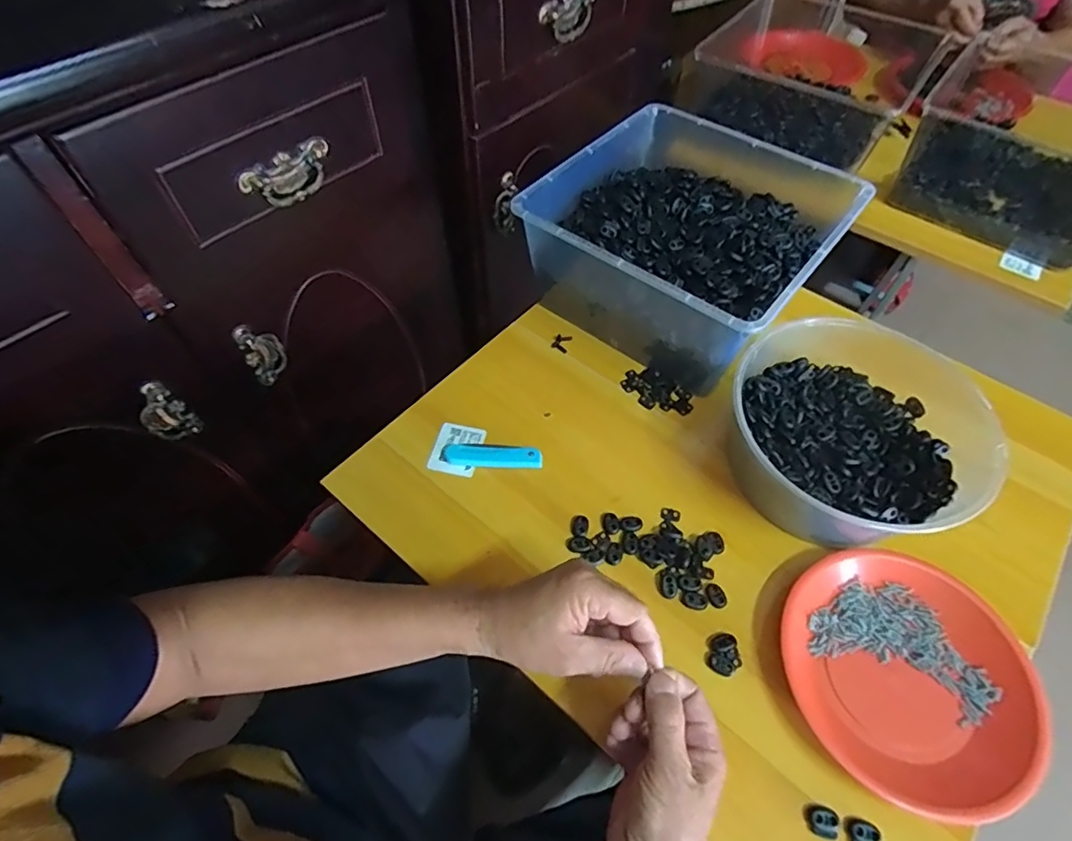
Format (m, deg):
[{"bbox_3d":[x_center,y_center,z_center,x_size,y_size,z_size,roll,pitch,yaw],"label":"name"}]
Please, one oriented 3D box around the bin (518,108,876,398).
[{"bbox_3d":[0.182,-0.220,0.656,0.294,0.139,0.325,35,63,21],"label":"bin"}]

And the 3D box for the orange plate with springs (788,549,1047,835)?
[{"bbox_3d":[0.297,0.203,0.444,0.181,0.028,0.179,0,56,-1],"label":"orange plate with springs"}]

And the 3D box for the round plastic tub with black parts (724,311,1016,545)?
[{"bbox_3d":[0.301,0.012,0.529,0.216,0.095,0.212,0,56,-1],"label":"round plastic tub with black parts"}]

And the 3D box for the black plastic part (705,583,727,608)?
[{"bbox_3d":[0.160,0.155,0.486,0.016,0.004,0.021,-19,58,-13],"label":"black plastic part"}]

